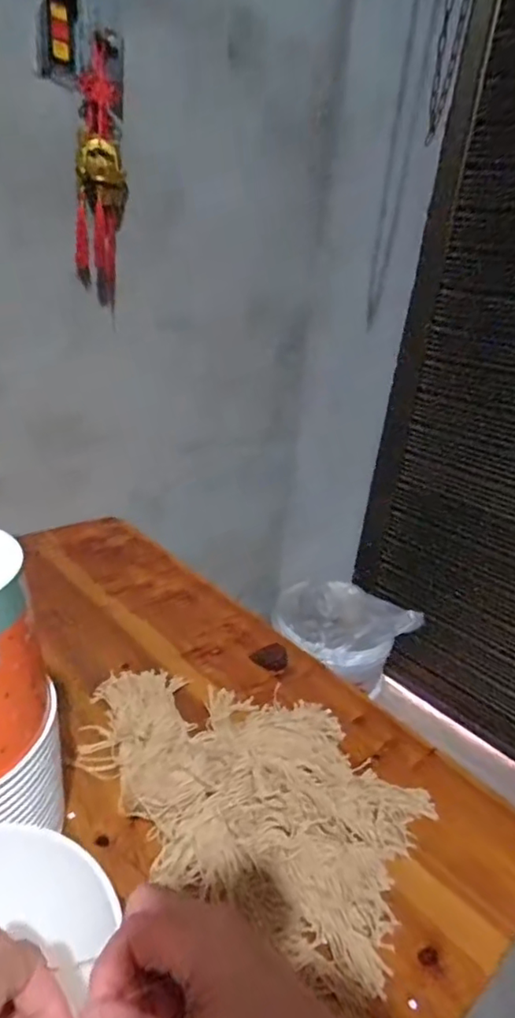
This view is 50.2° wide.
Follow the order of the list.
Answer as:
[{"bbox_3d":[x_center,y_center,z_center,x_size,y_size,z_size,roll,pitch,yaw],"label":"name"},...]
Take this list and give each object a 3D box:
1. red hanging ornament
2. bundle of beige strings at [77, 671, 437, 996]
[{"bbox_3d":[-0.240,-0.498,0.838,0.080,0.338,0.091,-1,24,-18],"label":"red hanging ornament"},{"bbox_3d":[-0.028,0.254,0.534,0.359,0.042,0.256,15,24,20],"label":"bundle of beige strings"}]

